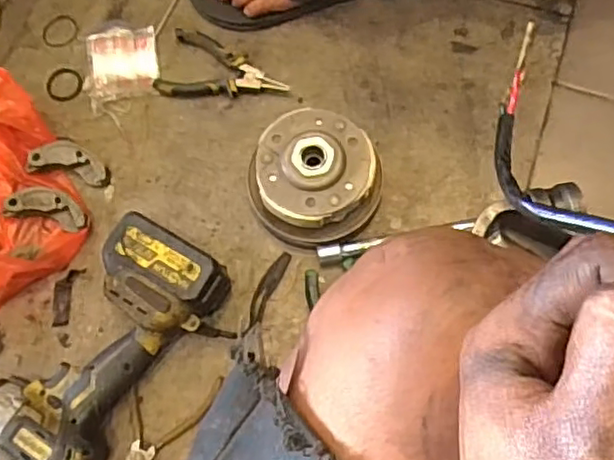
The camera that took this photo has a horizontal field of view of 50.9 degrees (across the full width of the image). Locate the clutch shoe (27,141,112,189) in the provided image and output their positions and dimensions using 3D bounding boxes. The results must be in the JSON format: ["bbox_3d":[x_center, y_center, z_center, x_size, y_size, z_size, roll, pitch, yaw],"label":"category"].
[{"bbox_3d":[-0.263,-0.077,0.726,0.088,0.021,0.042,13,73,6],"label":"clutch shoe"}]

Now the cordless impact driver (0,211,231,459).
[{"bbox_3d":[-0.196,0.115,0.632,0.123,0.085,0.249,35,77,12],"label":"cordless impact driver"}]

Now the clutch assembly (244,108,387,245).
[{"bbox_3d":[0.007,-0.052,0.678,0.128,0.081,0.123,-1,72,2],"label":"clutch assembly"}]

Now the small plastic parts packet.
[{"bbox_3d":[-0.221,-0.196,0.767,0.085,0.014,0.094,-10,72,-1],"label":"small plastic parts packet"}]

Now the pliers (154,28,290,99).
[{"bbox_3d":[-0.098,-0.180,0.755,0.148,0.018,0.086,21,74,9],"label":"pliers"}]

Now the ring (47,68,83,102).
[{"bbox_3d":[-0.291,-0.174,0.776,0.044,0.004,0.046,15,74,7],"label":"ring"}]

